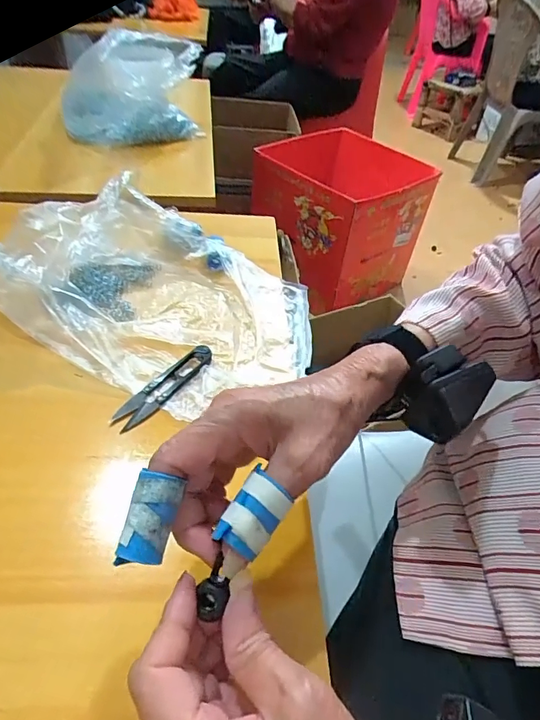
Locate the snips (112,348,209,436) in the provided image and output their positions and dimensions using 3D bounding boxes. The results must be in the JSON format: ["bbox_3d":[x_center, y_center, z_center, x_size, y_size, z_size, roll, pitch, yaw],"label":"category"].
[{"bbox_3d":[-0.086,0.020,0.362,0.025,0.004,0.104,30,50,21],"label":"snips"}]

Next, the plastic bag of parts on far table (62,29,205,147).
[{"bbox_3d":[-0.233,-0.452,0.720,0.209,0.123,0.215,-11,48,-16],"label":"plastic bag of parts on far table"}]

